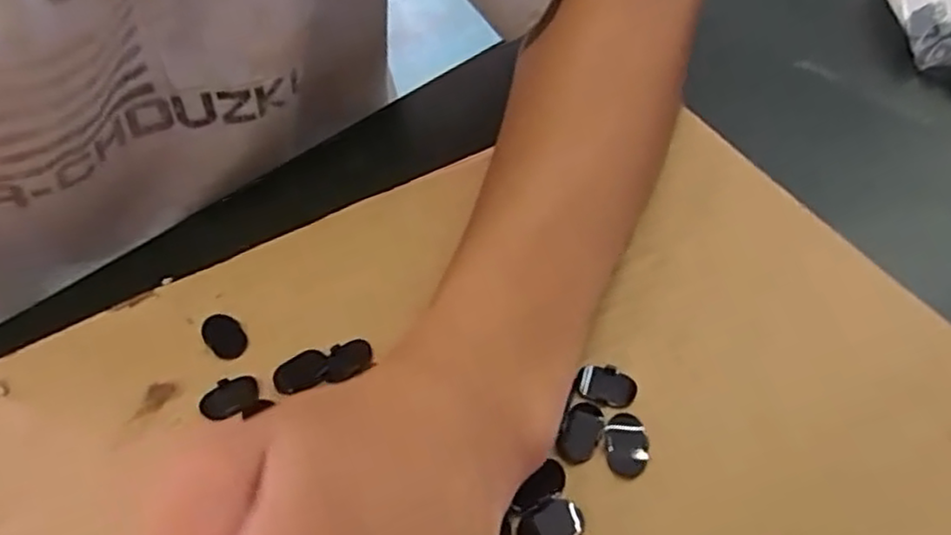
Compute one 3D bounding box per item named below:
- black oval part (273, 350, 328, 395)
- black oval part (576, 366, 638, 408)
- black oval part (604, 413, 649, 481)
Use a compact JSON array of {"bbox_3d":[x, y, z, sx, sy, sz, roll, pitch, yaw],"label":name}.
[{"bbox_3d":[-0.063,0.038,0.249,0.019,0.004,0.013,-23,55,-15],"label":"black oval part"},{"bbox_3d":[0.045,0.041,0.238,0.020,0.005,0.014,8,53,9],"label":"black oval part"},{"bbox_3d":[0.050,0.059,0.227,0.014,0.004,0.021,0,52,2],"label":"black oval part"}]

